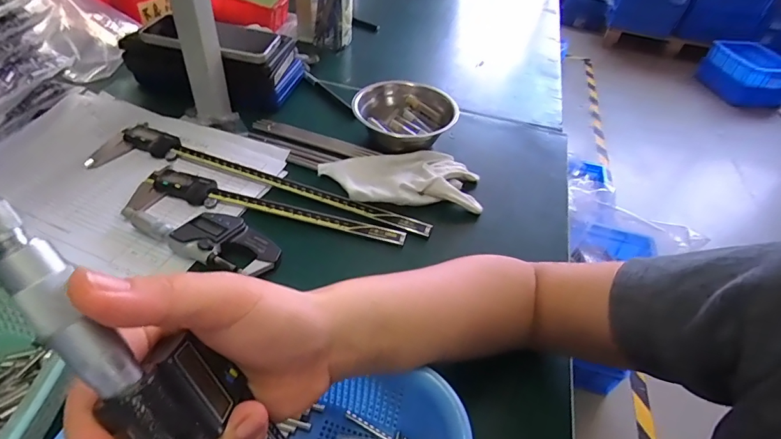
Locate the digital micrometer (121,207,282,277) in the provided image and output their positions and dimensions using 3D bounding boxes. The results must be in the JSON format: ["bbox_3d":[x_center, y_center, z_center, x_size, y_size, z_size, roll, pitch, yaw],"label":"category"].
[{"bbox_3d":[-0.184,0.013,0.415,0.162,0.023,0.053,15,46,6],"label":"digital micrometer"}]

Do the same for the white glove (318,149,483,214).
[{"bbox_3d":[0.011,-0.051,0.498,0.174,0.025,0.095,3,46,-5],"label":"white glove"}]

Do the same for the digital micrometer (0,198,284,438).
[{"bbox_3d":[-0.080,0.068,0.164,0.023,0.178,0.045,-8,33,40],"label":"digital micrometer"}]

